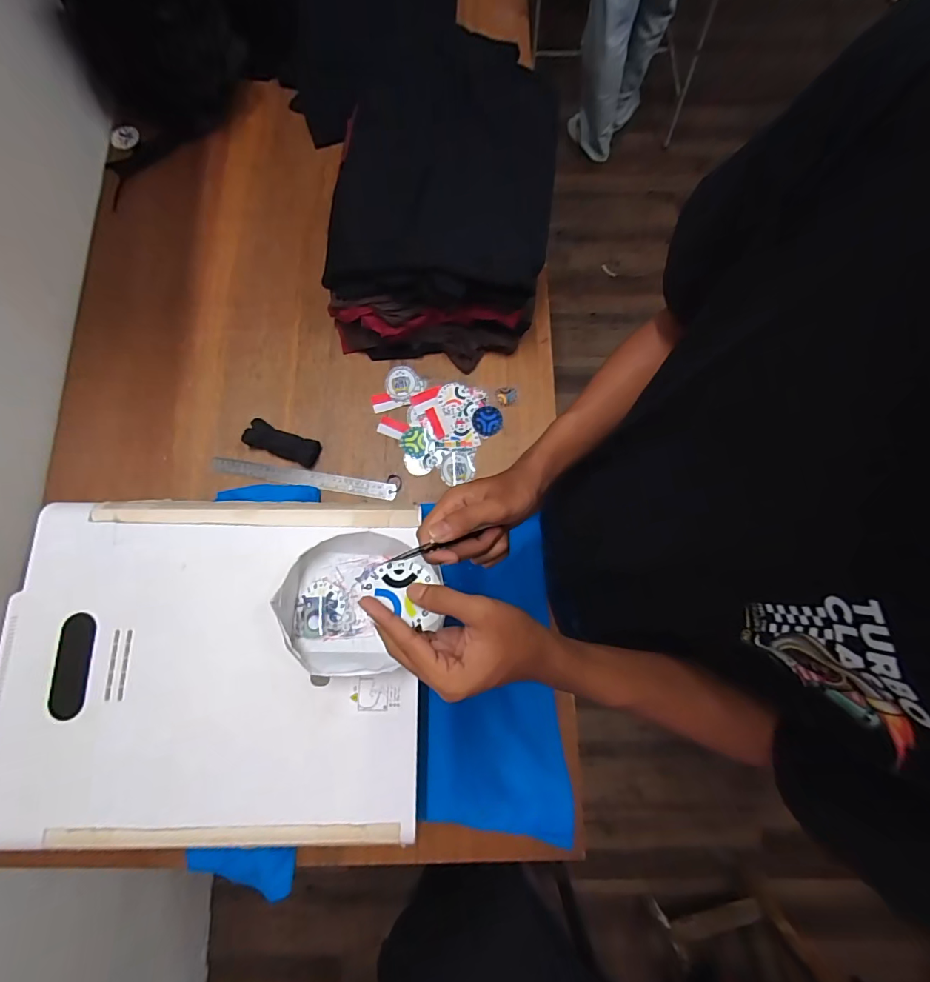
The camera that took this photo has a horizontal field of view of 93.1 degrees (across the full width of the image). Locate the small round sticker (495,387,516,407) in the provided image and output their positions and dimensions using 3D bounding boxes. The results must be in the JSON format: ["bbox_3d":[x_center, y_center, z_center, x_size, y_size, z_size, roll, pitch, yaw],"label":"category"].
[{"bbox_3d":[0.074,-0.172,0.800,0.038,0.004,0.038,0,76,-1],"label":"small round sticker"}]

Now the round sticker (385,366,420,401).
[{"bbox_3d":[-0.115,-0.196,0.799,0.059,0.010,0.062,0,76,-1],"label":"round sticker"}]

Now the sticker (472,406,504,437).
[{"bbox_3d":[0.041,-0.126,0.788,0.053,0.007,0.055,0,76,-1],"label":"sticker"}]

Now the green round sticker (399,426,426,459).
[{"bbox_3d":[-0.093,-0.085,0.782,0.046,0.004,0.055,-9,87,0],"label":"green round sticker"}]

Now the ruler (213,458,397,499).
[{"bbox_3d":[-0.280,-0.021,0.768,0.317,0.009,0.029,8,76,1],"label":"ruler"}]

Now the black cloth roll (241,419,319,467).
[{"bbox_3d":[-0.315,-0.083,0.767,0.126,0.027,0.047,19,77,4],"label":"black cloth roll"}]

